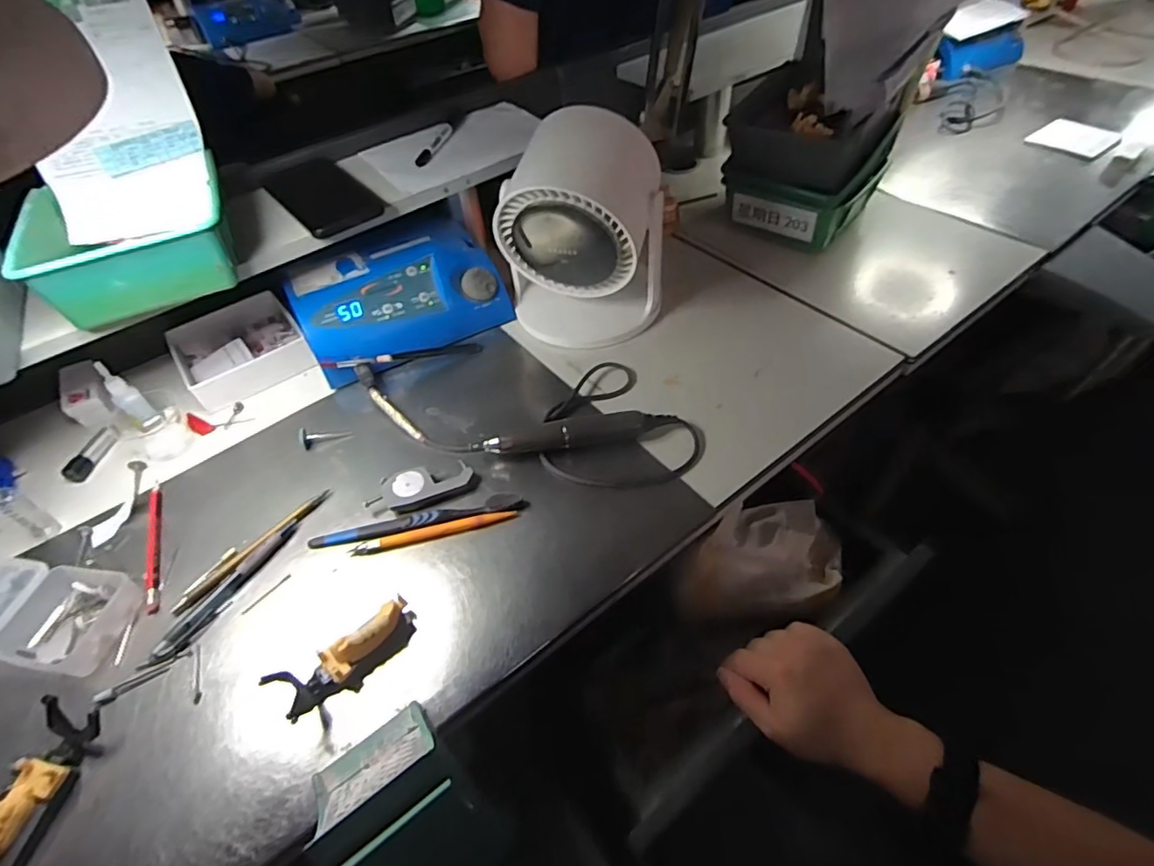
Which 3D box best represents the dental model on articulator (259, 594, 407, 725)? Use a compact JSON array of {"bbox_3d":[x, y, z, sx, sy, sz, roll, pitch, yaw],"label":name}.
[{"bbox_3d":[-0.162,0.161,0.411,0.098,0.032,0.037,-32,55,-21],"label":"dental model on articulator"}]

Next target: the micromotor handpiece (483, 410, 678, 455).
[{"bbox_3d":[0.003,0.001,0.544,0.174,0.030,0.022,-14,50,-8],"label":"micromotor handpiece"}]

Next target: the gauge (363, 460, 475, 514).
[{"bbox_3d":[-0.141,0.049,0.521,0.093,0.017,0.037,-18,51,-11],"label":"gauge"}]

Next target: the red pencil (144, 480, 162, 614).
[{"bbox_3d":[-0.375,0.093,0.508,0.012,0.012,0.151,-23,52,-15],"label":"red pencil"}]

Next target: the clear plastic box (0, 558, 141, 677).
[{"bbox_3d":[-0.431,0.141,0.455,0.158,0.035,0.080,5,50,8],"label":"clear plastic box"}]

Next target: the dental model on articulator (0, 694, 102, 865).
[{"bbox_3d":[-0.350,0.233,0.371,0.037,0.040,0.101,8,51,10],"label":"dental model on articulator"}]

